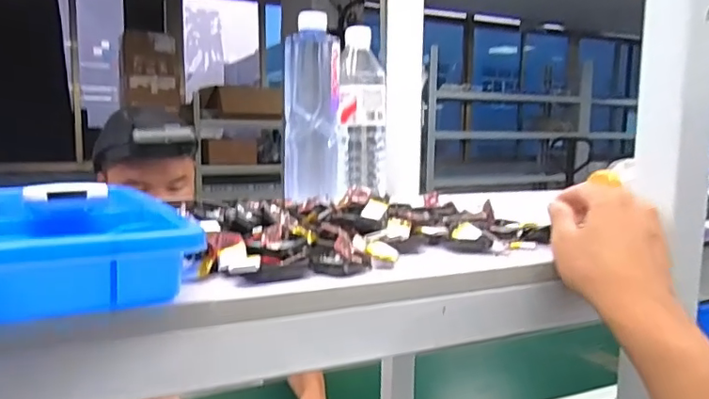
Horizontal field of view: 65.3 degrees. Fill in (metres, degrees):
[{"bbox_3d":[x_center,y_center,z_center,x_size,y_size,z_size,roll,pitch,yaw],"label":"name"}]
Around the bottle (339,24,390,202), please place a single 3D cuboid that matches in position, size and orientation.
[{"bbox_3d":[0.013,-0.109,0.703,0.064,0.204,0.073,1,8,1],"label":"bottle"}]

